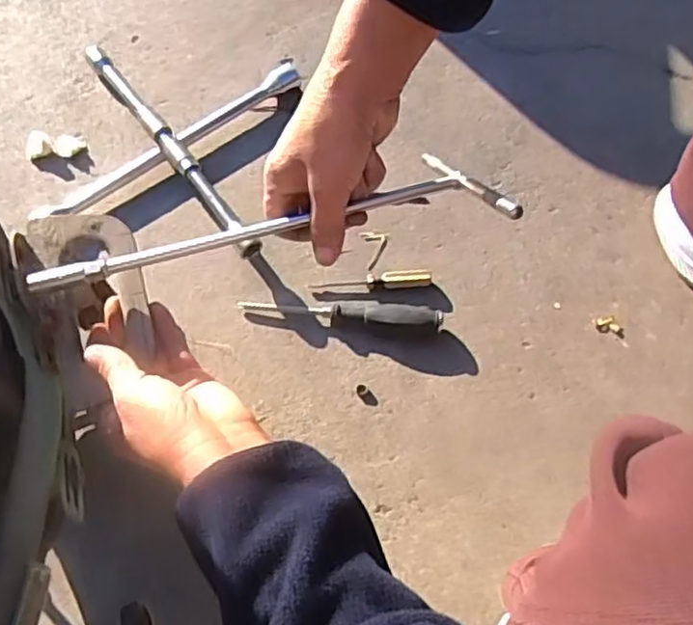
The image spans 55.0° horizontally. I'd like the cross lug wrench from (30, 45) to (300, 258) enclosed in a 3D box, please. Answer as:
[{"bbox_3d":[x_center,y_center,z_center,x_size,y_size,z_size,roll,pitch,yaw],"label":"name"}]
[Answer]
[{"bbox_3d":[-0.191,-0.182,0.719,0.241,0.048,0.243,8,72,1],"label":"cross lug wrench"}]

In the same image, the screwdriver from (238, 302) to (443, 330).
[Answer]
[{"bbox_3d":[-0.007,-0.002,0.650,0.197,0.024,0.021,7,72,1],"label":"screwdriver"}]

